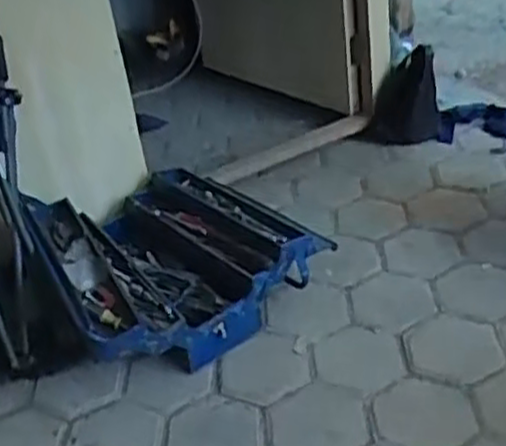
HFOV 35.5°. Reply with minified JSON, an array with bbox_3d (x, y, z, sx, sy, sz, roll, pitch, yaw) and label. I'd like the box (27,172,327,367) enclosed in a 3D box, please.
[{"bbox_3d":[-0.191,0.057,1.905,0.597,0.214,0.568,-22,36,-20],"label":"box"}]

